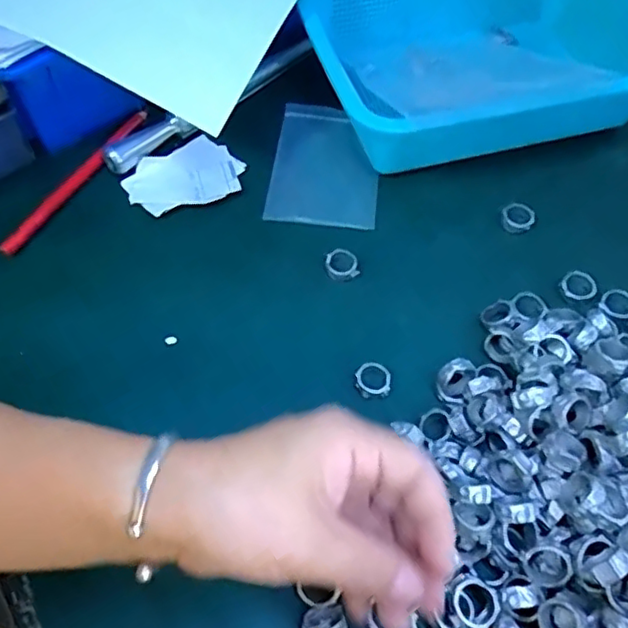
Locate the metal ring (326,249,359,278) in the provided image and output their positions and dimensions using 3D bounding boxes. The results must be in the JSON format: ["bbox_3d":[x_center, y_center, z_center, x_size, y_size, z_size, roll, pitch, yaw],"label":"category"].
[{"bbox_3d":[0.019,-0.035,0.413,0.021,0.006,0.021,-8,59,-4],"label":"metal ring"}]

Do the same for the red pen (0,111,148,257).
[{"bbox_3d":[-0.170,-0.099,0.449,0.013,0.013,0.151,28,62,16],"label":"red pen"}]

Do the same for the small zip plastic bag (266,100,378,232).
[{"bbox_3d":[0.009,-0.114,0.470,0.078,0.004,0.118,5,59,4],"label":"small zip plastic bag"}]

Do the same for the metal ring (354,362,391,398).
[{"bbox_3d":[0.036,0.040,0.373,0.021,0.005,0.021,0,58,0],"label":"metal ring"}]

